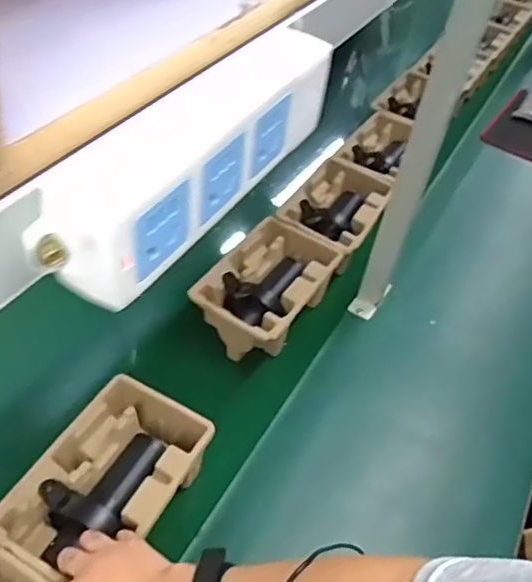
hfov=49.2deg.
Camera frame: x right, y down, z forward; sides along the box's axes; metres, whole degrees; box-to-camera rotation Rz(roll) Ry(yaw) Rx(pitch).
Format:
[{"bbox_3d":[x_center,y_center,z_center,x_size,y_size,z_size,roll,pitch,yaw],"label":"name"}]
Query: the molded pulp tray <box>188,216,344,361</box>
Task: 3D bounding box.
[{"bbox_3d":[-0.001,0.002,0.909,0.150,0.101,0.217,27,45,20],"label":"molded pulp tray"}]

